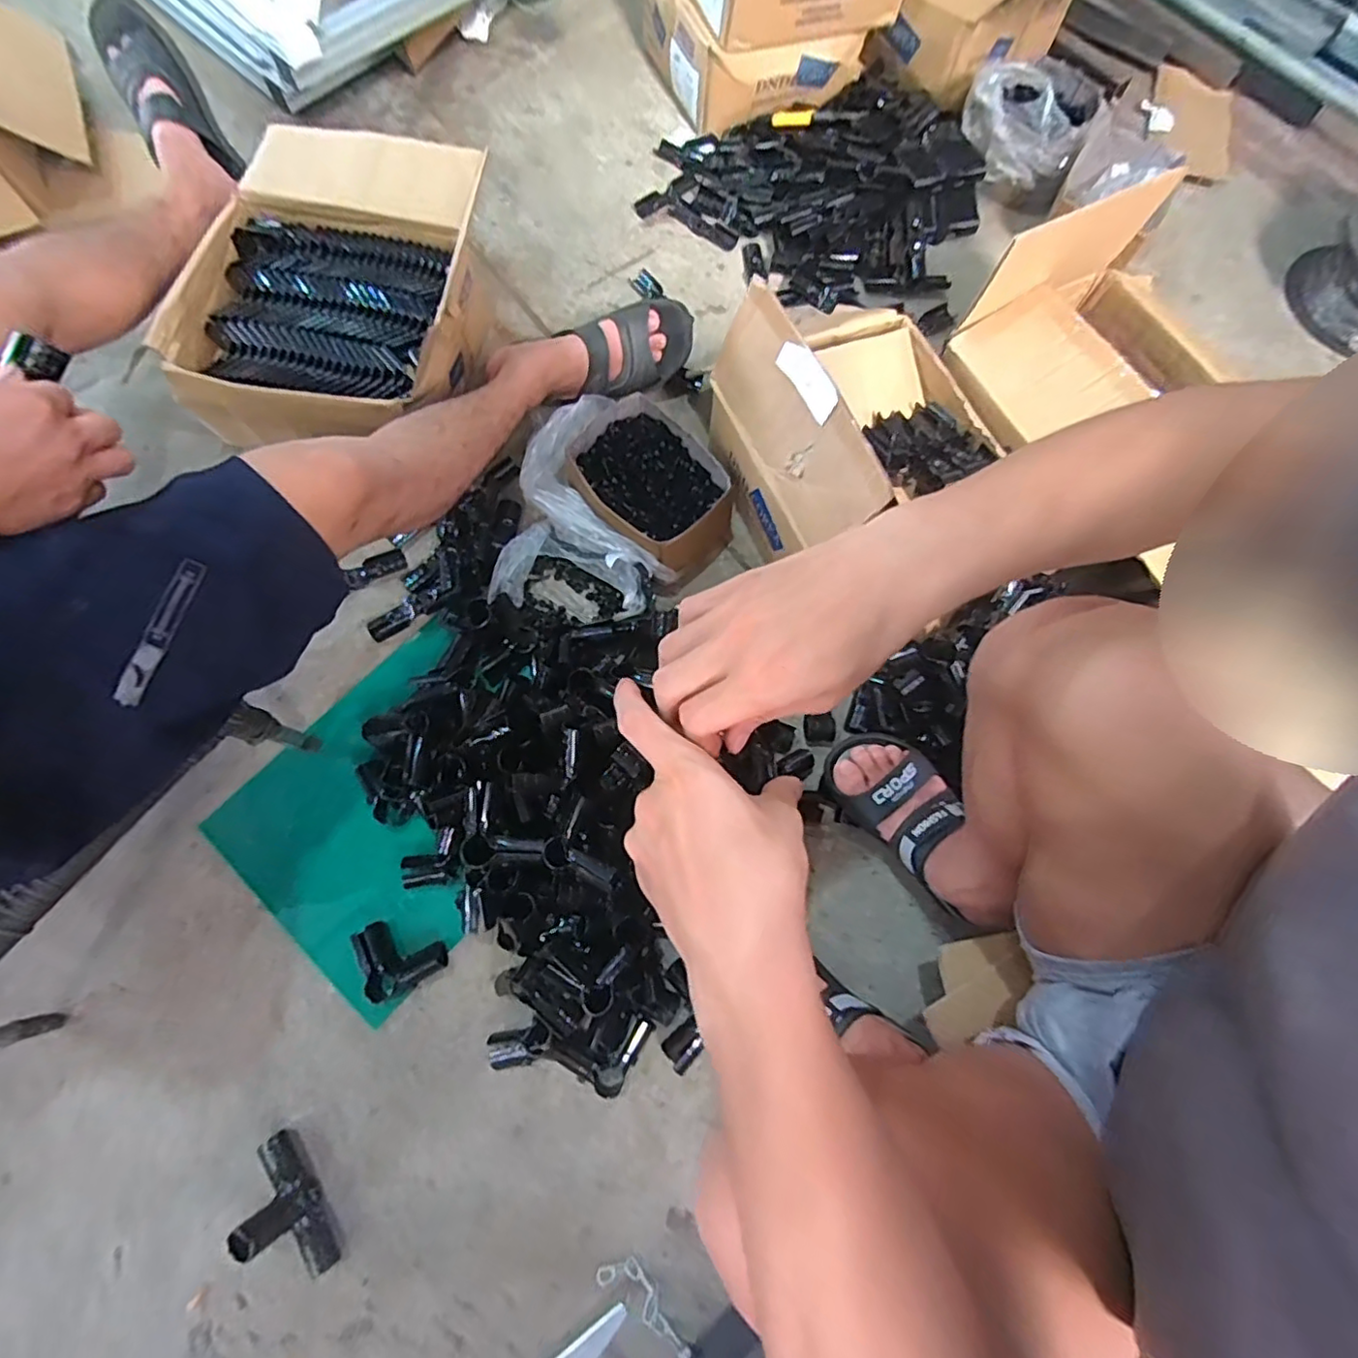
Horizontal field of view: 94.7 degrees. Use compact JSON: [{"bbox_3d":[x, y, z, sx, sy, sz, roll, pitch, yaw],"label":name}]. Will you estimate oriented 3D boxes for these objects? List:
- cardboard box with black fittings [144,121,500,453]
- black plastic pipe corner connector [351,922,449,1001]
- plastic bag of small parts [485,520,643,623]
[{"bbox_3d":[-0.448,-0.519,0.866,0.357,0.159,0.455,16,73,3],"label":"cardboard box with black fittings"},{"bbox_3d":[-0.303,0.296,0.676,0.087,0.034,0.076,-19,74,-8],"label":"black plastic pipe corner connector"},{"bbox_3d":[-0.135,-0.128,0.806,0.199,0.057,0.103,14,74,2],"label":"plastic bag of small parts"}]

